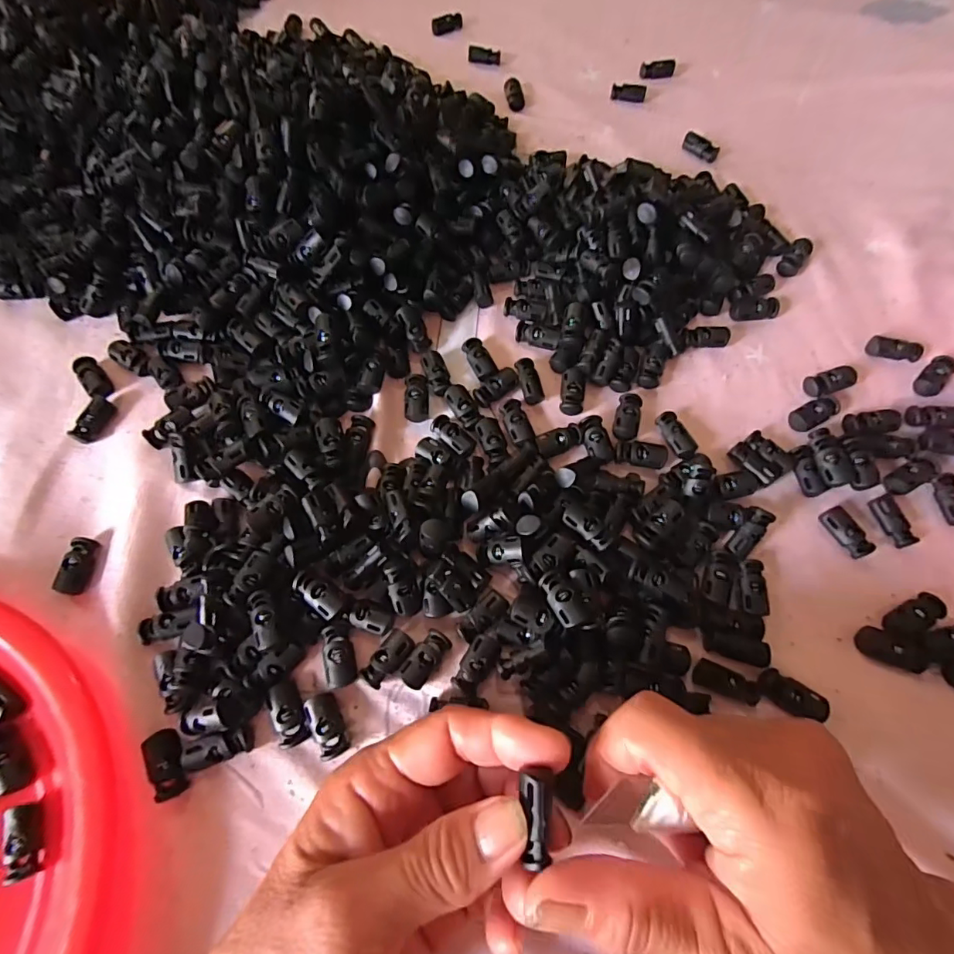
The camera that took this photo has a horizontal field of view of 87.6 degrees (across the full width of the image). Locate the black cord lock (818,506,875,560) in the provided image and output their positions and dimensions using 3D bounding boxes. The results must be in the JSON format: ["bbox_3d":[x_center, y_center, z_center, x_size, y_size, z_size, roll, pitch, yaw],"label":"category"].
[{"bbox_3d":[0.192,0.029,0.259,0.013,0.007,0.027,-32,71,-12],"label":"black cord lock"}]

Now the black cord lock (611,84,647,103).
[{"bbox_3d":[0.123,-0.311,0.401,0.027,0.008,0.010,6,68,3],"label":"black cord lock"}]

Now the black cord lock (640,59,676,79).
[{"bbox_3d":[0.152,-0.341,0.415,0.030,0.010,0.014,-2,67,0],"label":"black cord lock"}]

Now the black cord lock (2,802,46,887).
[{"bbox_3d":[-0.185,0.149,0.203,0.012,0.005,0.027,-15,68,-5],"label":"black cord lock"}]

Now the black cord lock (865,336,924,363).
[{"bbox_3d":[0.257,-0.080,0.306,0.029,0.008,0.015,13,68,6],"label":"black cord lock"}]

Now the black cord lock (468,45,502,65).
[{"bbox_3d":[0.007,-0.356,0.420,0.027,0.006,0.015,0,67,1],"label":"black cord lock"}]

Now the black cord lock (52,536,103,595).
[{"bbox_3d":[-0.200,0.044,0.248,0.014,0.007,0.028,7,68,4],"label":"black cord lock"}]

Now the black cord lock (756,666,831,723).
[{"bbox_3d":[0.144,0.100,0.227,0.028,0.006,0.014,27,70,24],"label":"black cord lock"}]

